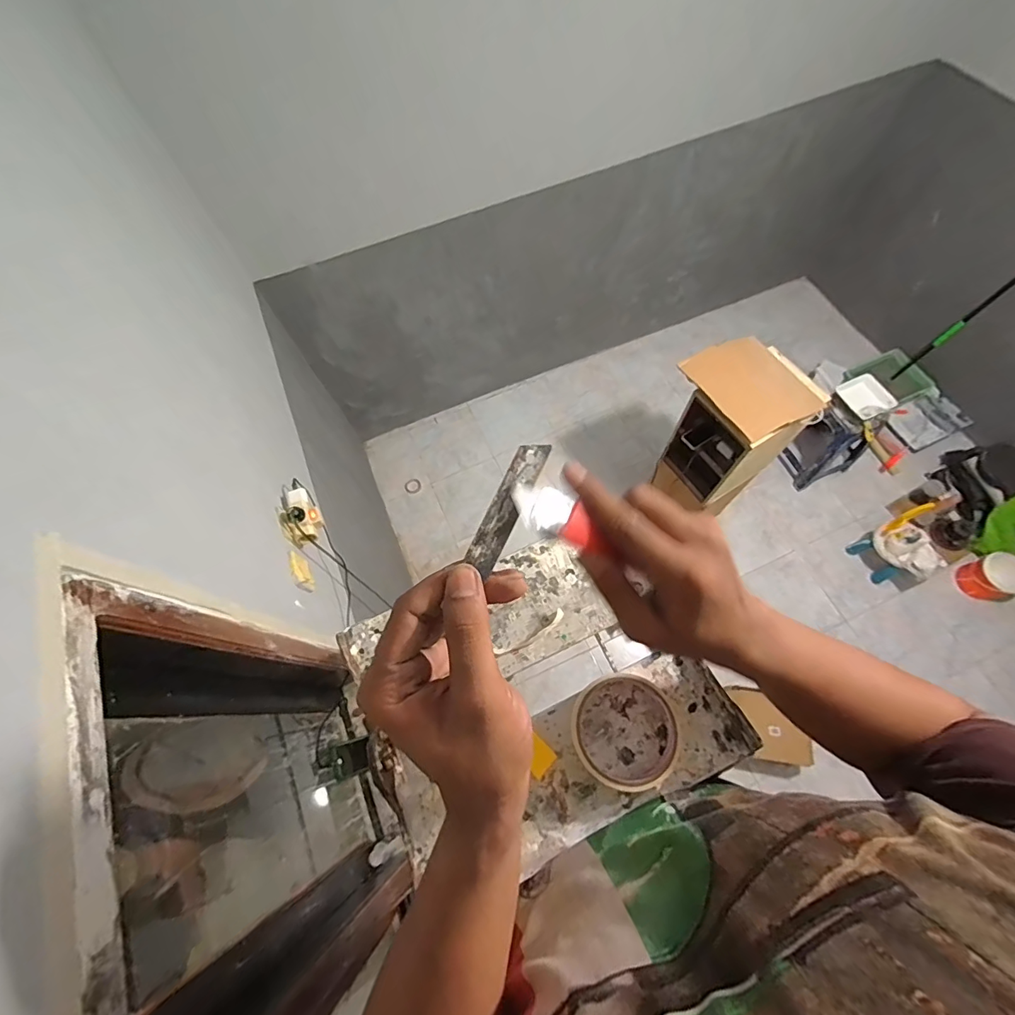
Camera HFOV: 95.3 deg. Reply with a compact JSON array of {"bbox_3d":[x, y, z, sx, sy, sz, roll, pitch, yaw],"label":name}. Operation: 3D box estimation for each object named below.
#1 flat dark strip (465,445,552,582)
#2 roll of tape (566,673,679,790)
[{"bbox_3d":[0.000,-0.001,0.249,0.017,0.004,0.074,27,86,-16],"label":"flat dark strip"},{"bbox_3d":[0.100,0.188,0.392,0.086,0.021,0.084,-1,67,3],"label":"roll of tape"}]

